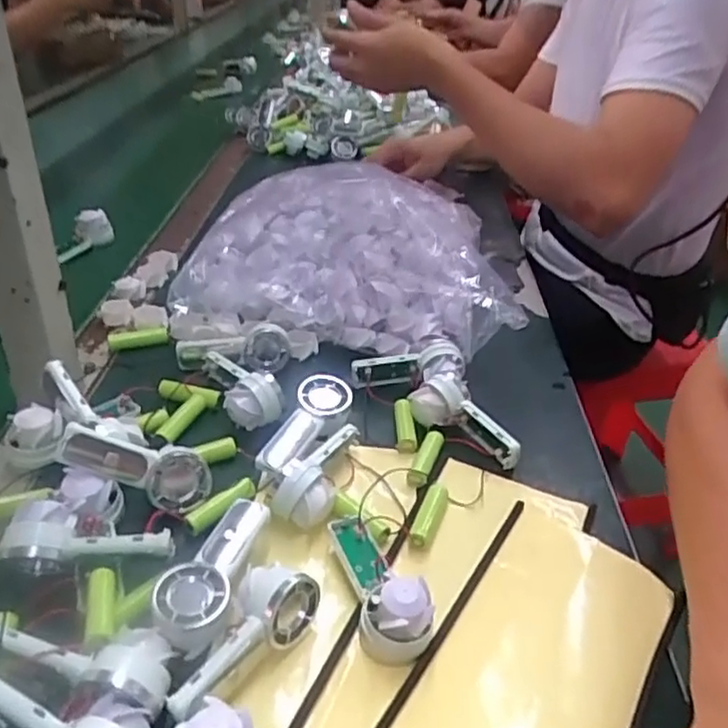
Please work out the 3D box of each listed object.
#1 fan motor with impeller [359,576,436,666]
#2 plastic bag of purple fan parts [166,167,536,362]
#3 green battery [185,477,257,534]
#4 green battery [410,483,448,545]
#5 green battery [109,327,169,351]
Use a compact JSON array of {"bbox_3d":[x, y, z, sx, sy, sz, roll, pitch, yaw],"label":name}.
[{"bbox_3d":[0.018,0.137,0.369,0.038,0.036,0.029,9,35,6],"label":"fan motor with impeller"},{"bbox_3d":[-0.016,-0.099,0.648,0.305,0.104,0.223,7,35,3],"label":"plastic bag of purple fan parts"},{"bbox_3d":[-0.091,0.092,0.438,0.049,0.018,0.012,-25,44,-35],"label":"green battery"},{"bbox_3d":[0.043,0.097,0.450,0.013,0.012,0.057,15,36,15],"label":"green battery"},{"bbox_3d":[-0.197,-0.022,0.597,0.049,0.016,0.016,-15,40,-26],"label":"green battery"}]

